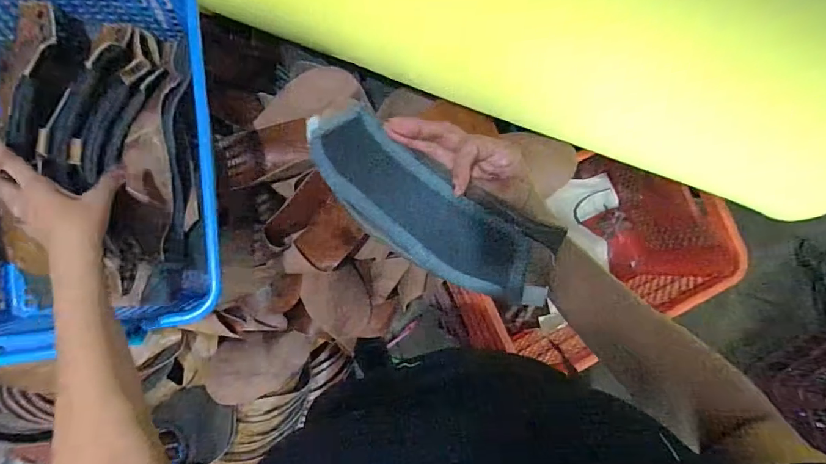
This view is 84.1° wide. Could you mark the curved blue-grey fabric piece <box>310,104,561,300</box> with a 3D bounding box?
[{"bbox_3d":[-0.005,-0.024,0.389,0.265,0.054,0.073,39,80,17],"label":"curved blue-grey fabric piece"}]

